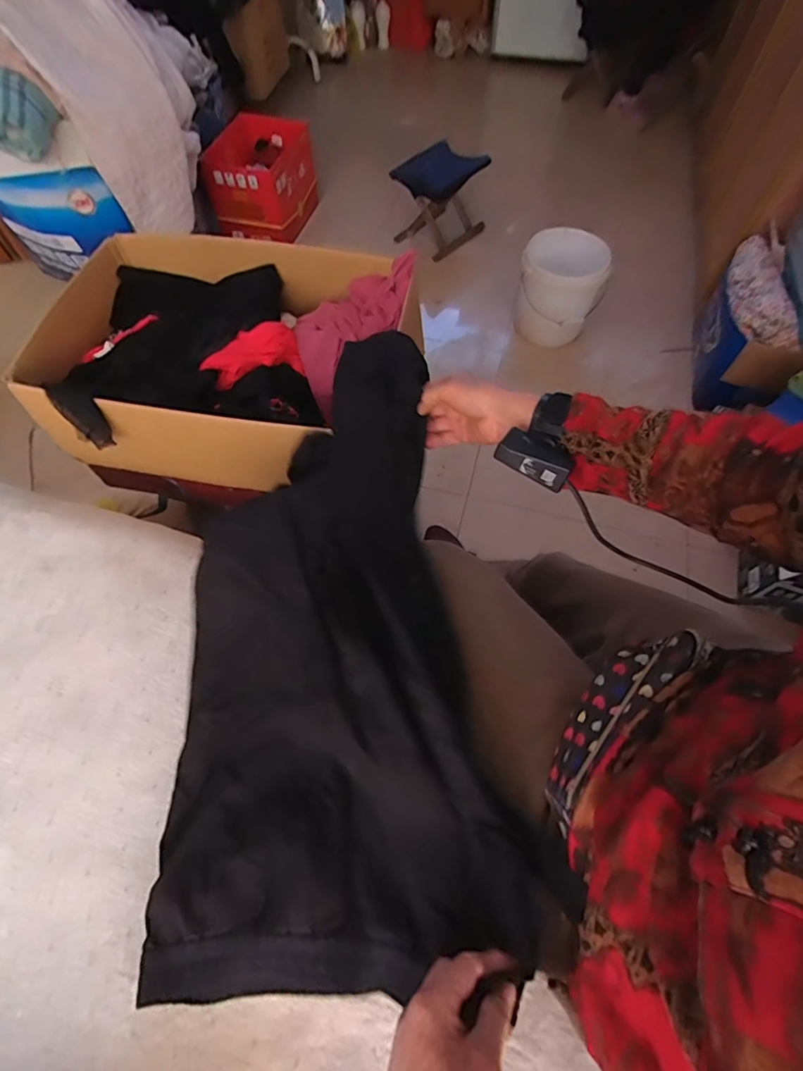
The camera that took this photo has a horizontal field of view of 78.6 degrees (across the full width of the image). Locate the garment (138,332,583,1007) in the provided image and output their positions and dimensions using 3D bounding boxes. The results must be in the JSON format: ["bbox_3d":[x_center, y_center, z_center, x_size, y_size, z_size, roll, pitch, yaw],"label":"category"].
[{"bbox_3d":[-0.058,0.068,0.497,0.306,0.114,0.616,-1,61,-5],"label":"garment"}]

